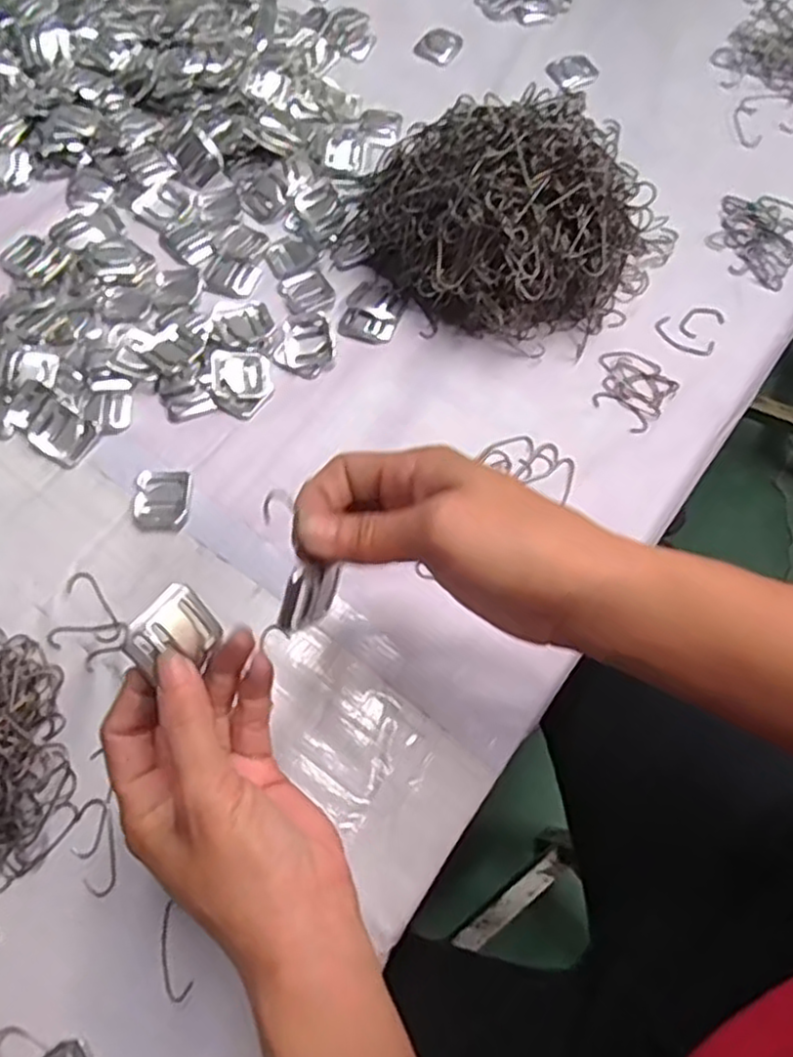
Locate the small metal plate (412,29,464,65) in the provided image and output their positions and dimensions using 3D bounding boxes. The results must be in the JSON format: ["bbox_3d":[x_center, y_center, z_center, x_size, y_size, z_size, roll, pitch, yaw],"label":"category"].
[{"bbox_3d":[0.034,-0.388,0.571,0.033,0.004,0.035,31,70,10],"label":"small metal plate"}]

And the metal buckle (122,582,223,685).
[{"bbox_3d":[-0.087,0.041,0.280,0.030,0.006,0.033,51,54,-21],"label":"metal buckle"}]

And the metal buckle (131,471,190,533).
[{"bbox_3d":[-0.133,-0.016,0.401,0.031,0.006,0.036,0,67,-2],"label":"metal buckle"}]

